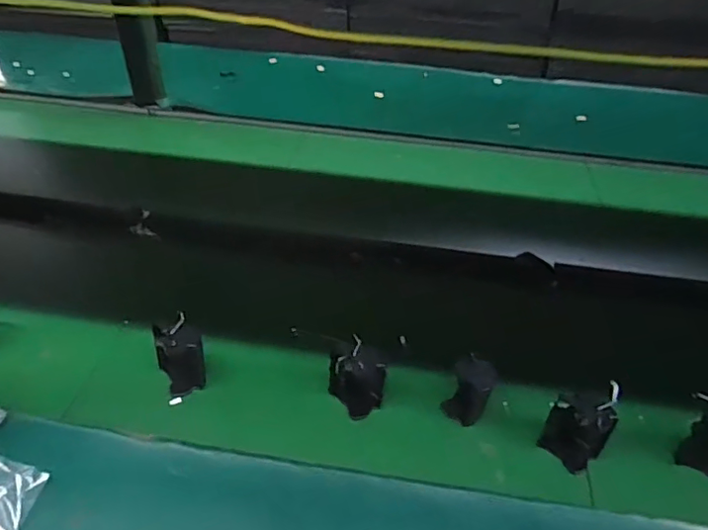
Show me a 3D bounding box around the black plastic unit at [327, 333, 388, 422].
[{"bbox_3d":[0.003,0.113,0.549,0.044,0.064,0.055,-25,47,-27],"label":"black plastic unit"}]

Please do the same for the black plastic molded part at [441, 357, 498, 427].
[{"bbox_3d":[0.109,0.124,0.545,0.051,0.066,0.044,19,44,19],"label":"black plastic molded part"}]

